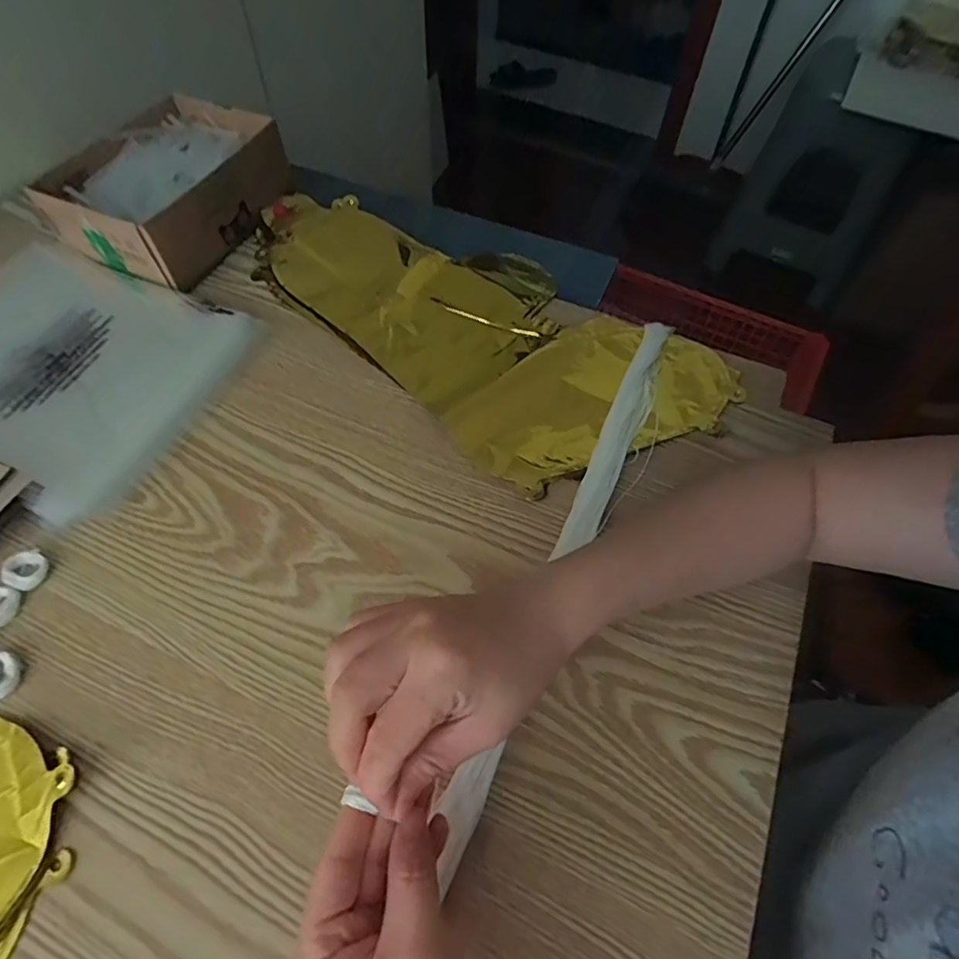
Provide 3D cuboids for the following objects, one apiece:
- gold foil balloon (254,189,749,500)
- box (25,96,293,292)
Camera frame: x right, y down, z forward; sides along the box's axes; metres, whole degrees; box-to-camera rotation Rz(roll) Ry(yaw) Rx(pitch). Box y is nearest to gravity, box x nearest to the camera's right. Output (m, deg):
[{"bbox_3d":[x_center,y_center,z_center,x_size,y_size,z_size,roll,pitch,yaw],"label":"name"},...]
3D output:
[{"bbox_3d":[-0.009,-0.147,0.493,0.418,0.015,0.203,39,65,20],"label":"gold foil balloon"},{"bbox_3d":[-0.288,-0.273,0.535,0.150,0.061,0.193,25,61,13],"label":"box"}]

